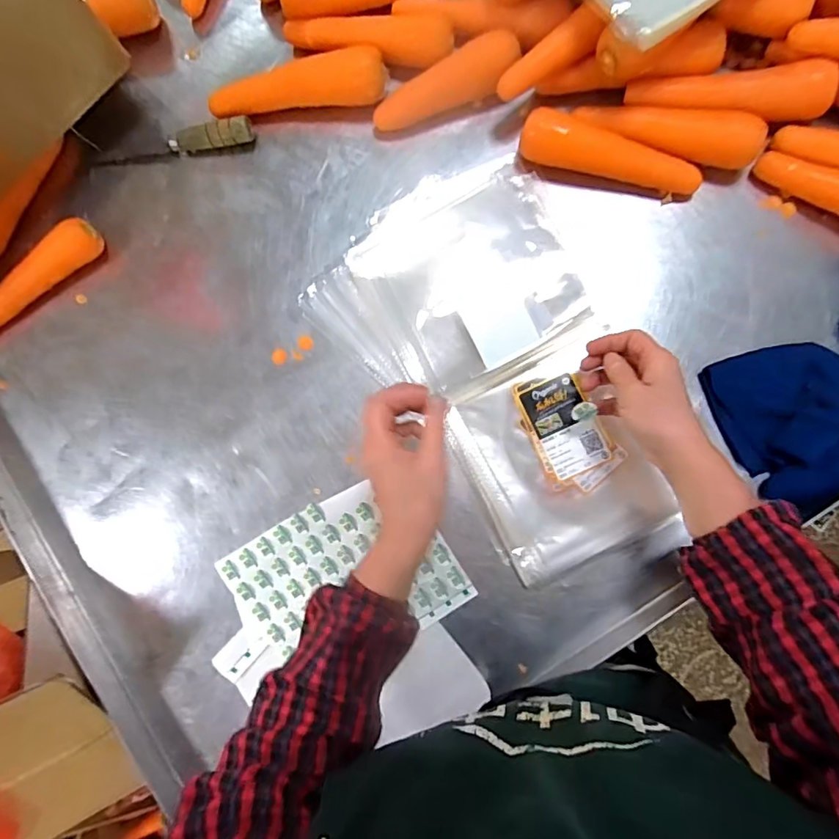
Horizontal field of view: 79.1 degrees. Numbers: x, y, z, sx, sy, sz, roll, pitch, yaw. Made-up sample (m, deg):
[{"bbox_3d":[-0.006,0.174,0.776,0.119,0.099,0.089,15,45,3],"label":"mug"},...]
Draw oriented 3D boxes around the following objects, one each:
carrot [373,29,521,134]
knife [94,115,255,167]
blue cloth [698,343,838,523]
[{"bbox_3d":[0.029,-0.363,0.555,0.166,0.038,0.047,-20,86,17],"label":"carrot"},{"bbox_3d":[-0.284,-0.313,0.583,0.192,0.029,0.023,-8,86,3],"label":"knife"},{"bbox_3d":[0.424,-0.050,0.496,0.276,0.043,0.168,-38,85,1],"label":"blue cloth"}]

